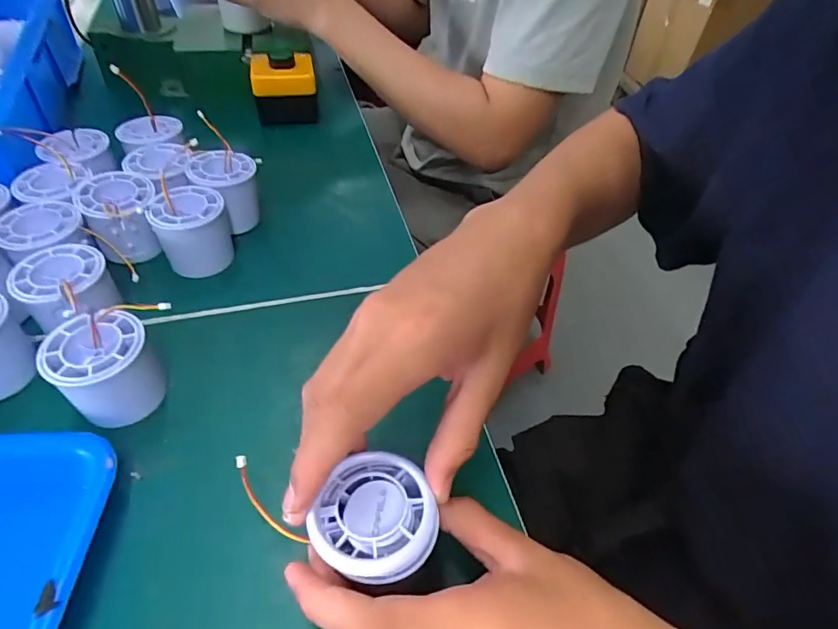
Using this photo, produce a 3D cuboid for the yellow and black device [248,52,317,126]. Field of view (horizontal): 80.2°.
[{"bbox_3d":[-0.157,-0.264,0.583,0.071,0.064,0.056,-9,49,-11],"label":"yellow and black device"}]

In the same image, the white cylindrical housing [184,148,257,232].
[{"bbox_3d":[-0.166,-0.106,0.433,0.051,0.052,0.051,2,48,-2],"label":"white cylindrical housing"}]

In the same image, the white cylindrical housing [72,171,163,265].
[{"bbox_3d":[-0.233,-0.076,0.399,0.055,0.053,0.059,-26,55,-24],"label":"white cylindrical housing"}]

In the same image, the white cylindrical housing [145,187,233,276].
[{"bbox_3d":[-0.179,-0.066,0.399,0.052,0.057,0.051,-18,52,-19],"label":"white cylindrical housing"}]

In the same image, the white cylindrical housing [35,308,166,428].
[{"bbox_3d":[-0.188,0.037,0.303,0.052,0.053,0.059,-22,53,-22],"label":"white cylindrical housing"}]

